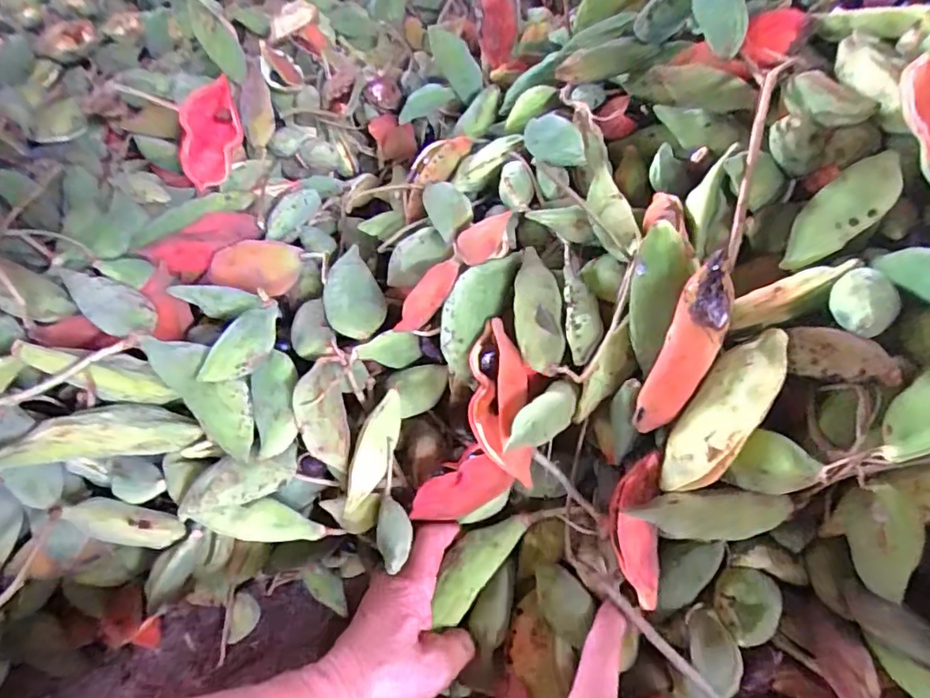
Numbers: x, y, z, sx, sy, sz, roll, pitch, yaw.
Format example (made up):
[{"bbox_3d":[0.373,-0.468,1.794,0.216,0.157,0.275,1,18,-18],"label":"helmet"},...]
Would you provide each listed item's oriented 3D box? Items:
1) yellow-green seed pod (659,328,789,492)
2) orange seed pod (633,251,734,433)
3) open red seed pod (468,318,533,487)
[{"bbox_3d":[0.141,0.036,0.301,0.033,0.103,0.021,36,14,30],"label":"yellow-green seed pod"},{"bbox_3d":[0.122,0.002,0.302,0.027,0.106,0.015,26,25,22],"label":"orange seed pod"},{"bbox_3d":[0.022,0.036,0.372,0.037,0.049,0.113,-4,78,-8],"label":"open red seed pod"}]

